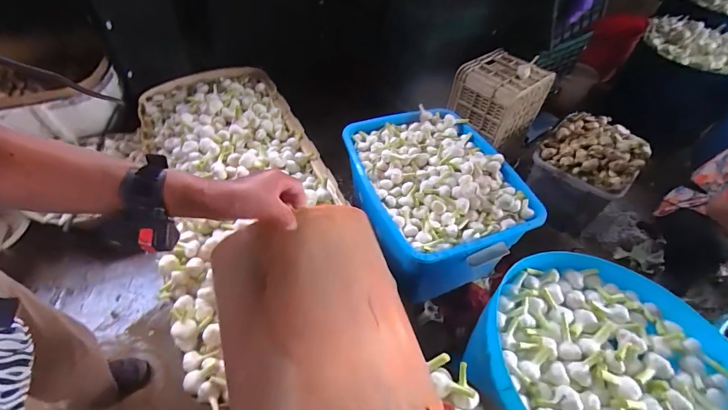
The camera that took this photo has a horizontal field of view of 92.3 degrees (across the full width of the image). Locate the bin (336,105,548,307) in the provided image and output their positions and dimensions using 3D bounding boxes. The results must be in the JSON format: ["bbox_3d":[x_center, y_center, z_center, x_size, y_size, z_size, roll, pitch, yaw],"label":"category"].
[{"bbox_3d":[0.248,-0.027,1.327,0.535,0.370,0.668,-13,50,-14],"label":"bin"}]

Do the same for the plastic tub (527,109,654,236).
[{"bbox_3d":[0.935,-0.151,1.515,0.348,0.392,0.377,35,56,25],"label":"plastic tub"}]

